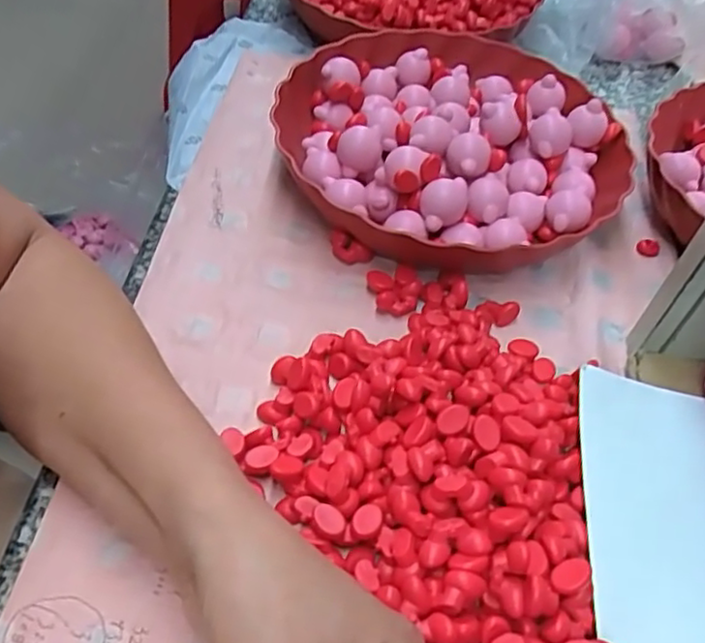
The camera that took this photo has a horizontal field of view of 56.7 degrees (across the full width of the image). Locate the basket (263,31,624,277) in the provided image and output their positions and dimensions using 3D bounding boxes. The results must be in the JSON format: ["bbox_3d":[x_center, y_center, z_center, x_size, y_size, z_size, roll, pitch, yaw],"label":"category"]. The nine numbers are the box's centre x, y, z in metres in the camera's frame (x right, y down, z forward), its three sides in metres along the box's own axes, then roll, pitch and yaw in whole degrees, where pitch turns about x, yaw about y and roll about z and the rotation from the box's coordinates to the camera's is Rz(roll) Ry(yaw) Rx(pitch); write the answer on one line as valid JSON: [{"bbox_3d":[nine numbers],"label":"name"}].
[{"bbox_3d":[0.068,-0.128,0.463,0.235,0.048,0.235,-2,51,-8],"label":"basket"}]

